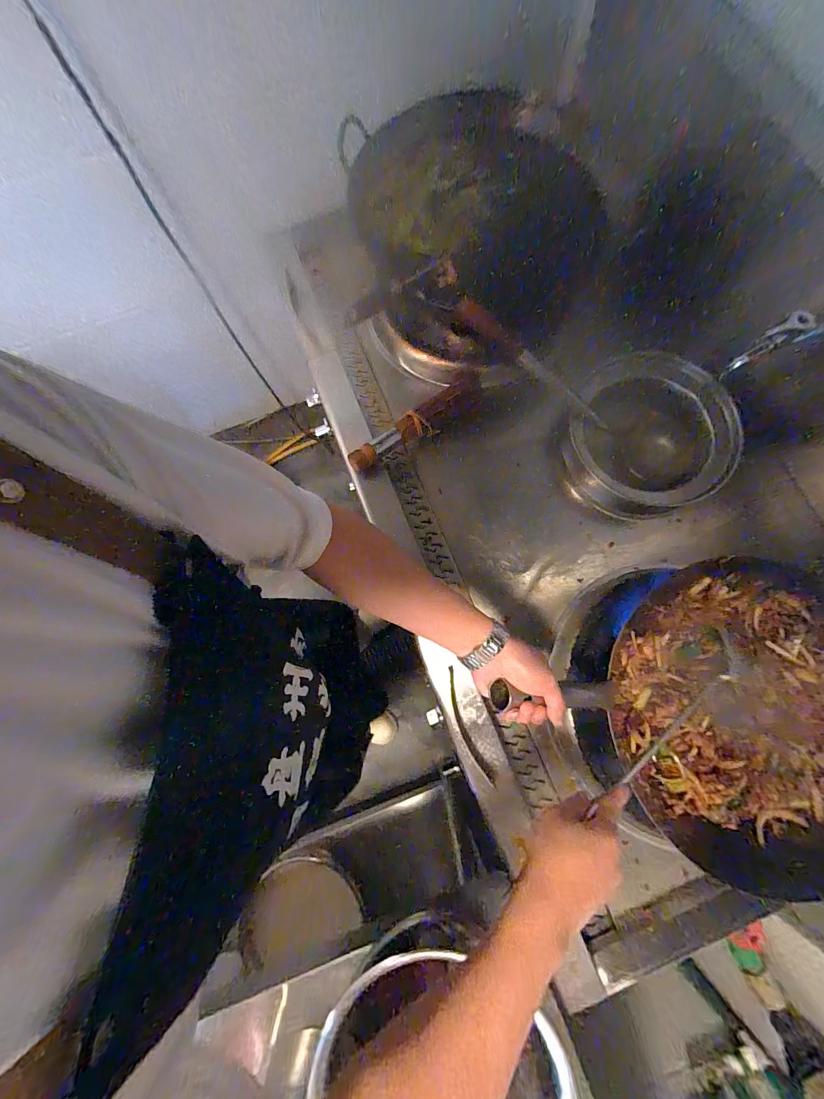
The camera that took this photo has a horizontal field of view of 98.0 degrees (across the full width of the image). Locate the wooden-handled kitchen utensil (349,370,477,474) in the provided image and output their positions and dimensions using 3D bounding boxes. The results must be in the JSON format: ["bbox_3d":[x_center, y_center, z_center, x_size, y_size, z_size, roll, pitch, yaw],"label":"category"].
[{"bbox_3d":[0.006,-0.222,0.623,0.262,0.036,0.044,-38,81,-7],"label":"wooden-handled kitchen utensil"}]

